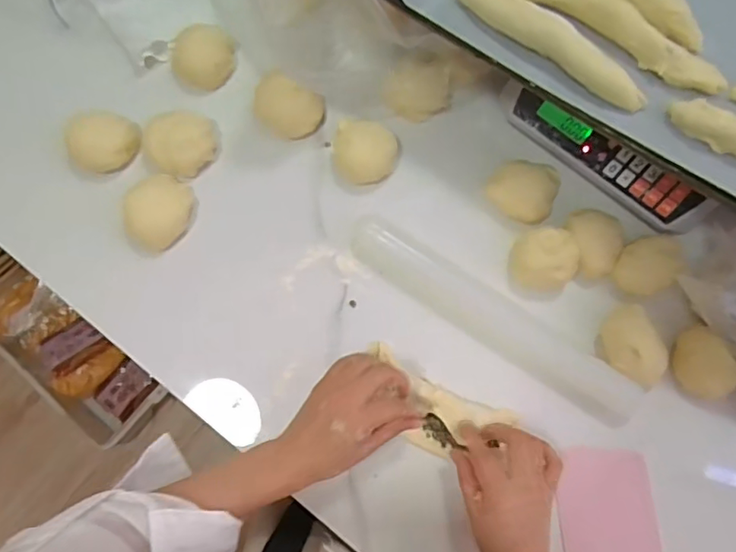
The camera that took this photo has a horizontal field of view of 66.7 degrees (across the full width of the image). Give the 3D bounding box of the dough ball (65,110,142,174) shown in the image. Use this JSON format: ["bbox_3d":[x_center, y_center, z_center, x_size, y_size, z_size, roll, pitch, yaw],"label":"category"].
[{"bbox_3d":[-0.275,-0.140,0.580,0.057,0.031,0.065,33,80,5],"label":"dough ball"}]

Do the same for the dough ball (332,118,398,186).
[{"bbox_3d":[-0.004,-0.126,0.571,0.065,0.035,0.069,0,79,-1],"label":"dough ball"}]

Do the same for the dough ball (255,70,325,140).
[{"bbox_3d":[-0.084,-0.176,0.572,0.071,0.041,0.052,24,79,4],"label":"dough ball"}]

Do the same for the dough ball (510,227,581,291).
[{"bbox_3d":[0.174,-0.013,0.547,0.058,0.037,0.060,0,79,-1],"label":"dough ball"}]

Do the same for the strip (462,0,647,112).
[{"bbox_3d":[0.164,-0.210,0.497,0.190,0.021,0.026,37,81,6],"label":"strip"}]

